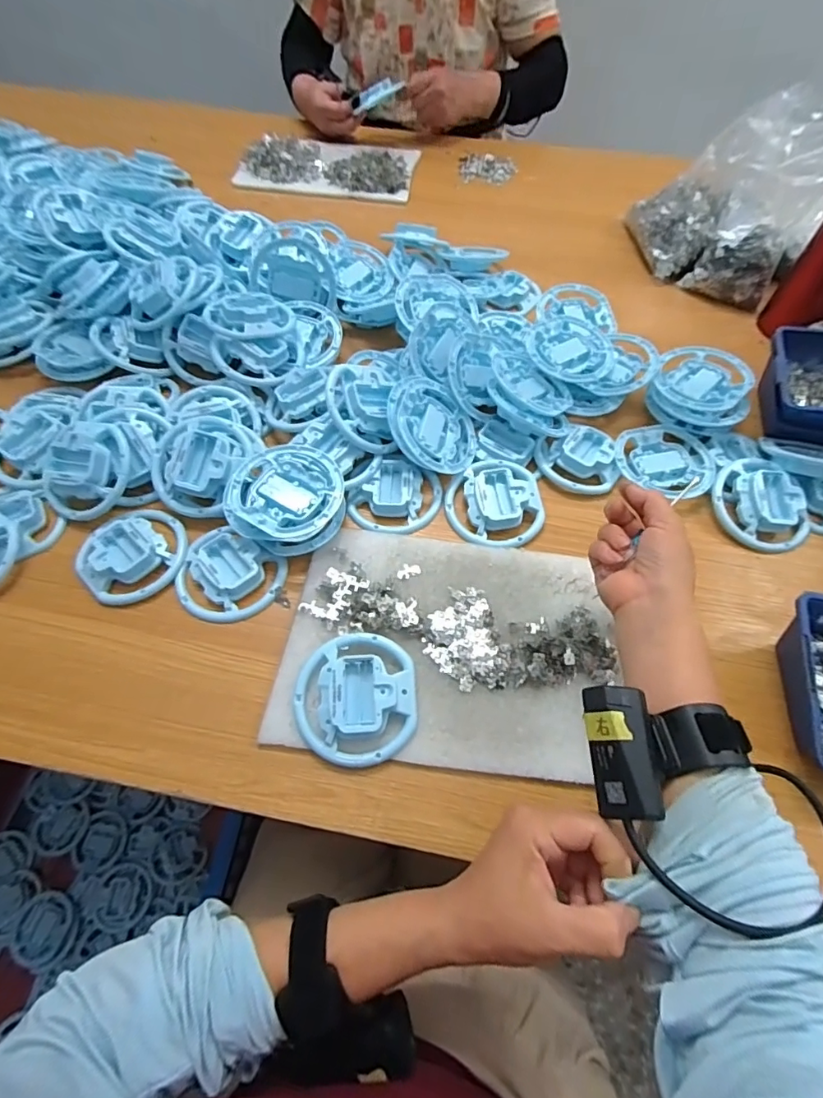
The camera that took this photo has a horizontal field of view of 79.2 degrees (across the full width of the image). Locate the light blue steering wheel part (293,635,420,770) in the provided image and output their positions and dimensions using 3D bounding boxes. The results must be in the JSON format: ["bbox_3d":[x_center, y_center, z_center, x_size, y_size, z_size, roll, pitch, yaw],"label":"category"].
[{"bbox_3d":[-0.045,0.121,0.408,0.096,0.026,0.104,0,64,-1],"label":"light blue steering wheel part"}]

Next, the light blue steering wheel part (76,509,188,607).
[{"bbox_3d":[-0.274,0.000,0.484,0.096,0.020,0.102,-37,70,-17],"label":"light blue steering wheel part"}]

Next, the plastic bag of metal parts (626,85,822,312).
[{"bbox_3d":[0.437,-0.488,0.692,0.240,0.175,0.155,30,63,15],"label":"plastic bag of metal parts"}]

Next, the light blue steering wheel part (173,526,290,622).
[{"bbox_3d":[-0.176,0.026,0.472,0.098,0.016,0.084,24,66,11],"label":"light blue steering wheel part"}]

